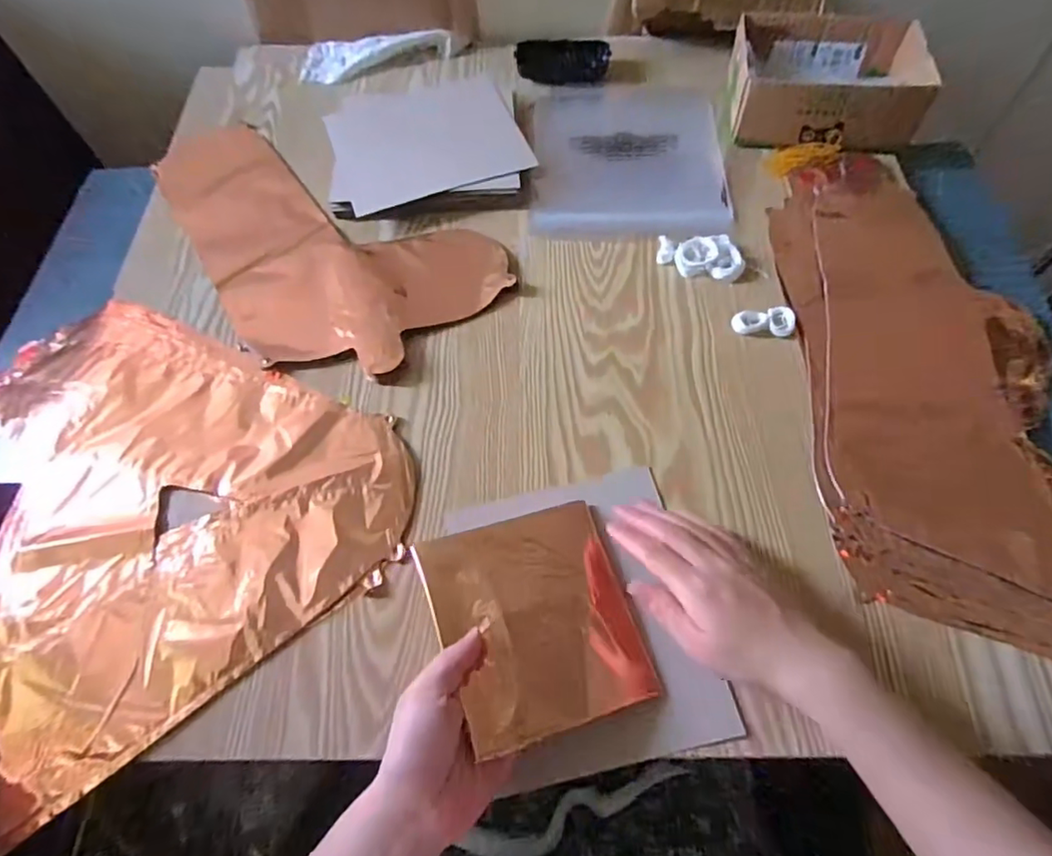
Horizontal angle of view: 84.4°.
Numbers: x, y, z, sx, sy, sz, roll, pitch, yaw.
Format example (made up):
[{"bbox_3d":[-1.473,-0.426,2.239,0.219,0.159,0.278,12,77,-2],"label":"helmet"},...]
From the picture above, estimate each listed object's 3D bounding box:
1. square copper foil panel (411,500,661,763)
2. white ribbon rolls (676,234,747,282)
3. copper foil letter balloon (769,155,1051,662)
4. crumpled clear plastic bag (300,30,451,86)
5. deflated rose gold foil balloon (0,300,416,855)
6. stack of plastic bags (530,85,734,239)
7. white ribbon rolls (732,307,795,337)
[{"bbox_3d":[0.008,0.124,0.386,0.129,0.011,0.139,-11,56,-21],"label":"square copper foil panel"},{"bbox_3d":[0.171,-0.159,0.540,0.061,0.016,0.041,11,63,8],"label":"white ribbon rolls"},{"bbox_3d":[0.335,-0.060,0.487,0.201,0.011,0.467,3,62,4],"label":"copper foil letter balloon"},{"bbox_3d":[-0.185,-0.462,0.708,0.180,0.023,0.074,-14,62,-5],"label":"crumpled clear plastic bag"},{"bbox_3d":[-0.312,0.034,0.459,0.346,0.017,0.378,-35,66,-16],"label":"deflated rose gold foil balloon"},{"bbox_3d":[0.108,-0.298,0.632,0.196,0.018,0.248,0,62,2],"label":"stack of plastic bags"},{"bbox_3d":[0.206,-0.093,0.505,0.051,0.009,0.026,4,62,4],"label":"white ribbon rolls"}]

